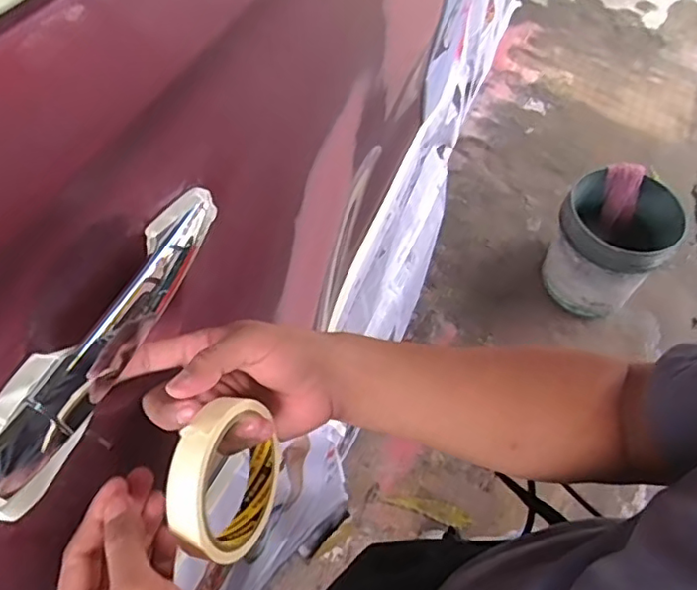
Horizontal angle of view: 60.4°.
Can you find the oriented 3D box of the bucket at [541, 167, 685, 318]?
[{"bbox_3d":[0.782,-0.156,1.819,0.313,0.367,0.354,36,63,20],"label":"bucket"}]

